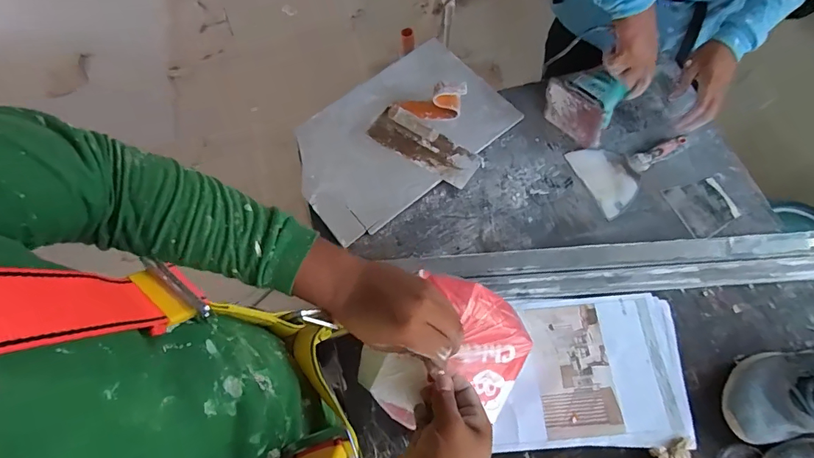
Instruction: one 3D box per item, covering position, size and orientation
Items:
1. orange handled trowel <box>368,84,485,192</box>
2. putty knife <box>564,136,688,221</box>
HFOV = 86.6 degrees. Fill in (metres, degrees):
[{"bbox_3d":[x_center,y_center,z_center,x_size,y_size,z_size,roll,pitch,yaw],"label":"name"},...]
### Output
[{"bbox_3d":[0.047,-0.191,0.794,0.216,0.095,0.135,31,71,15],"label":"orange handled trowel"},{"bbox_3d":[0.420,-0.120,0.797,0.194,0.031,0.140,-22,67,-7],"label":"putty knife"}]

